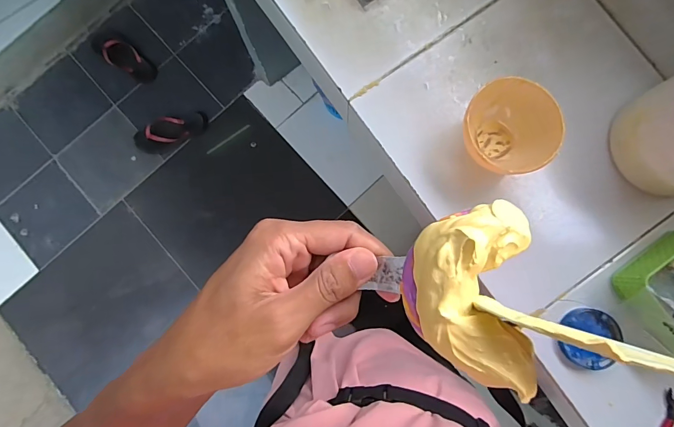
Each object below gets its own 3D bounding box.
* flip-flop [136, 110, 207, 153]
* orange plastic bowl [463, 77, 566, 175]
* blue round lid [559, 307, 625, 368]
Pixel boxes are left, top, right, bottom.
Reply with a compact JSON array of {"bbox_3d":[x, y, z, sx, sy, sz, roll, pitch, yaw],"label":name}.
[{"bbox_3d":[-0.616,-0.310,1.413,0.273,0.043,0.112,-26,84,-2],"label":"flip-flop"},{"bbox_3d":[0.222,-0.108,0.510,0.114,0.076,0.120,0,84,1],"label":"orange plastic bowl"},{"bbox_3d":[0.346,0.170,0.521,0.074,0.017,0.079,0,84,1],"label":"blue round lid"}]

